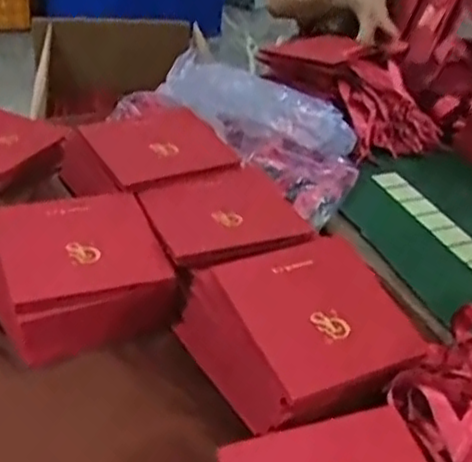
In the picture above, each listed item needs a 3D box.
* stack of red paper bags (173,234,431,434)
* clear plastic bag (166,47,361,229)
[{"bbox_3d":[0.057,0.082,0.622,0.167,0.070,0.144,-13,37,-24],"label":"stack of red paper bags"},{"bbox_3d":[0.006,-0.135,0.888,0.324,0.084,0.134,28,40,31],"label":"clear plastic bag"}]

